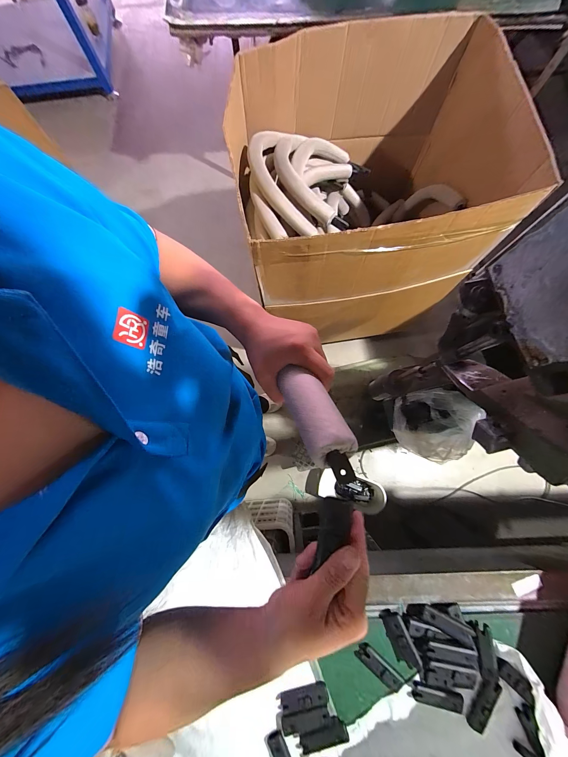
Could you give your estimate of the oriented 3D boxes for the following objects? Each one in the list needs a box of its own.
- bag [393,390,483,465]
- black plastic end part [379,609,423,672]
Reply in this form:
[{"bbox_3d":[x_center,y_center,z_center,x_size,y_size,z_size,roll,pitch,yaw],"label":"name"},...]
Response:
[{"bbox_3d":[0.283,0.090,0.525,0.139,0.091,0.133,18,79,5],"label":"bag"},{"bbox_3d":[0.202,0.454,0.452,0.035,0.015,0.095,-22,78,-3],"label":"black plastic end part"}]

